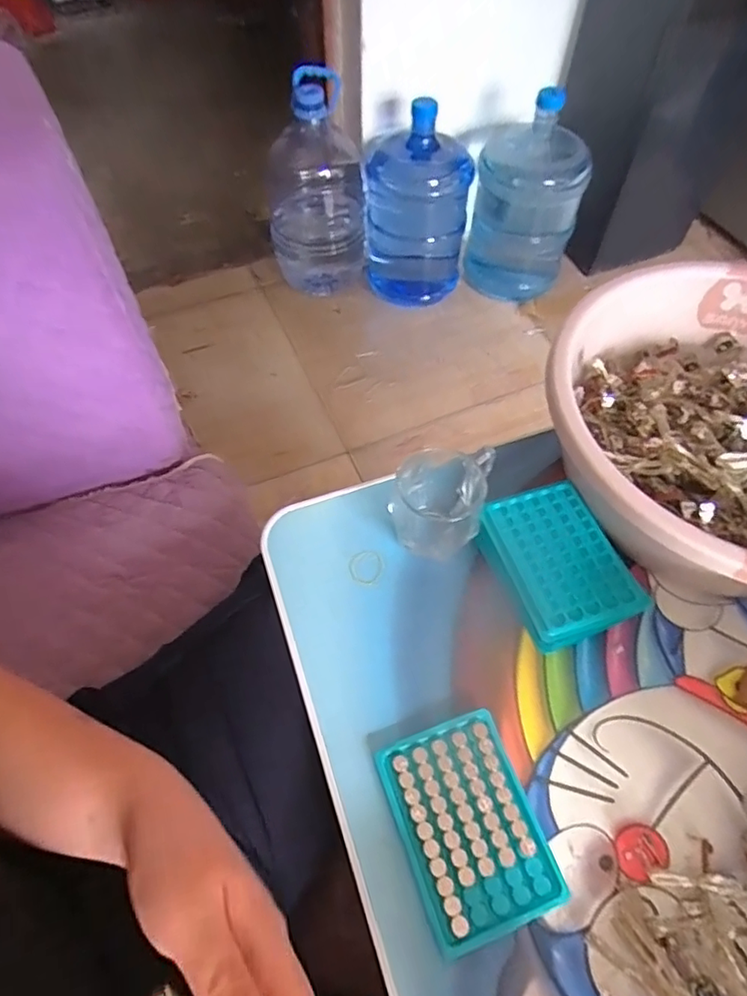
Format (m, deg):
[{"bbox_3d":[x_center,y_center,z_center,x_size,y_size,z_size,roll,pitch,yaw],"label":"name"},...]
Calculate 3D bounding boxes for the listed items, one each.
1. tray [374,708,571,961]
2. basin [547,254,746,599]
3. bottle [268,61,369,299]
[{"bbox_3d":[0.067,0.231,0.403,0.095,0.009,0.131,-18,60,-11],"label":"tray"},{"bbox_3d":[0.323,-0.048,0.499,0.308,0.125,0.308,0,59,0],"label":"basin"},{"bbox_3d":[-0.141,-0.718,1.356,0.224,0.453,0.226,-7,59,-4],"label":"bottle"}]

